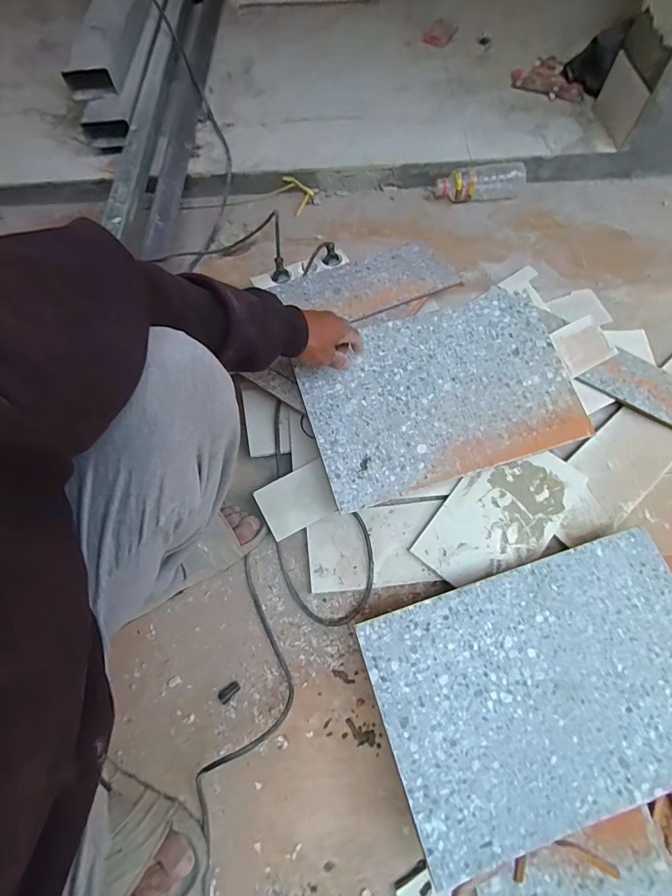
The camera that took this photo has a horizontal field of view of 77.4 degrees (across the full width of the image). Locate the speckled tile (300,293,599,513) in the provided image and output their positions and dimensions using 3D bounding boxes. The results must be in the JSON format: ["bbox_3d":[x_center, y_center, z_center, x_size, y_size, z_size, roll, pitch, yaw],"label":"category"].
[{"bbox_3d":[0.154,-0.082,0.607,0.388,0.005,0.247,-16,78,-9],"label":"speckled tile"}]

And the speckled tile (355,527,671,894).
[{"bbox_3d":[0.246,0.268,0.477,0.385,0.011,0.253,-18,68,-5],"label":"speckled tile"}]

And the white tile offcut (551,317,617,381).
[{"bbox_3d":[0.383,-0.160,0.656,0.079,0.009,0.077,-30,82,-1],"label":"white tile offcut"}]

